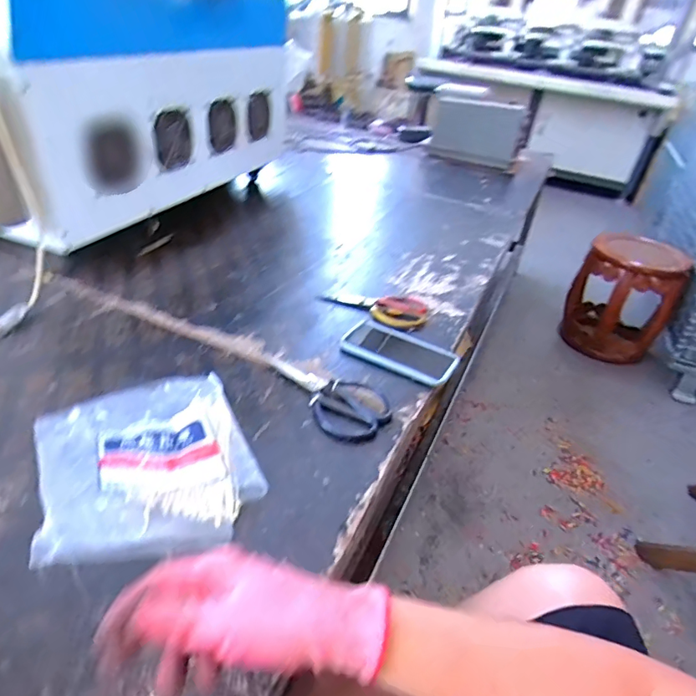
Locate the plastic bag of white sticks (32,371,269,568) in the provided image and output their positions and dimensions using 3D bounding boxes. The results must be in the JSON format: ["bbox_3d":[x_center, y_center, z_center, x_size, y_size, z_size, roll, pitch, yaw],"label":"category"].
[{"bbox_3d":[-0.208,0.102,0.501,0.201,0.064,0.261,-13,40,-25],"label":"plastic bag of white sticks"}]

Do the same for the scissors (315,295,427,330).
[{"bbox_3d":[0.045,-0.079,0.843,0.184,0.015,0.085,21,38,19],"label":"scissors"}]

